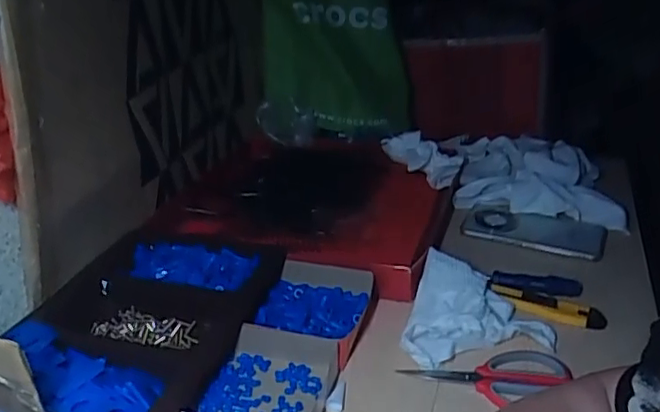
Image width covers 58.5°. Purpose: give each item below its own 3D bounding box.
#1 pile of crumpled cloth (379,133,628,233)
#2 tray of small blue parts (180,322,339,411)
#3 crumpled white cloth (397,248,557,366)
[{"bbox_3d":[0.274,-0.067,0.897,0.337,0.058,0.195,17,33,27],"label":"pile of crumpled cloth"},{"bbox_3d":[-0.052,0.155,0.517,0.113,0.034,0.118,10,30,20],"label":"tray of small blue parts"},{"bbox_3d":[0.150,0.114,0.583,0.135,0.022,0.142,18,43,10],"label":"crumpled white cloth"}]

